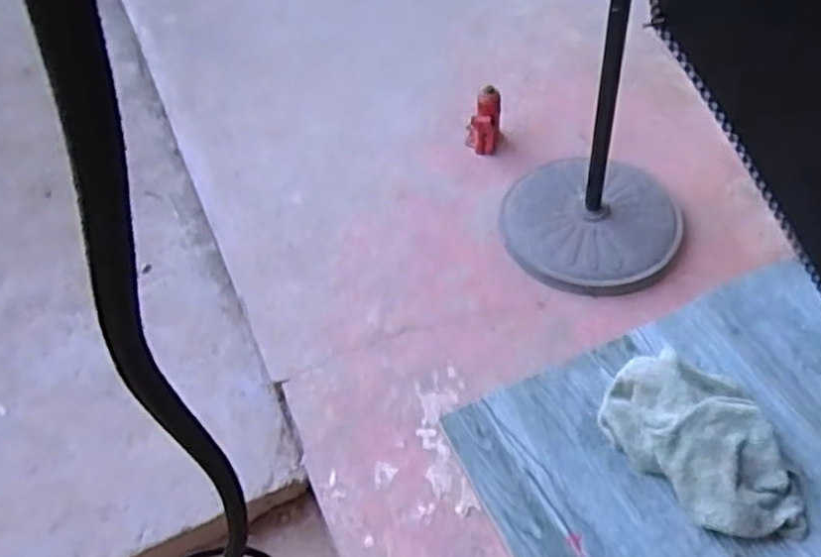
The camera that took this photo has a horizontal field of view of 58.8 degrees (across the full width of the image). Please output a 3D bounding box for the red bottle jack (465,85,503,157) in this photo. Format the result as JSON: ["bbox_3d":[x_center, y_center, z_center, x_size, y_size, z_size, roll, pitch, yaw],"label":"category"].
[{"bbox_3d":[0.179,-0.378,1.743,0.074,0.160,0.072,-1,49,0],"label":"red bottle jack"}]

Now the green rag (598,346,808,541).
[{"bbox_3d":[0.302,0.161,0.734,0.134,0.052,0.211,-30,55,-23],"label":"green rag"}]

